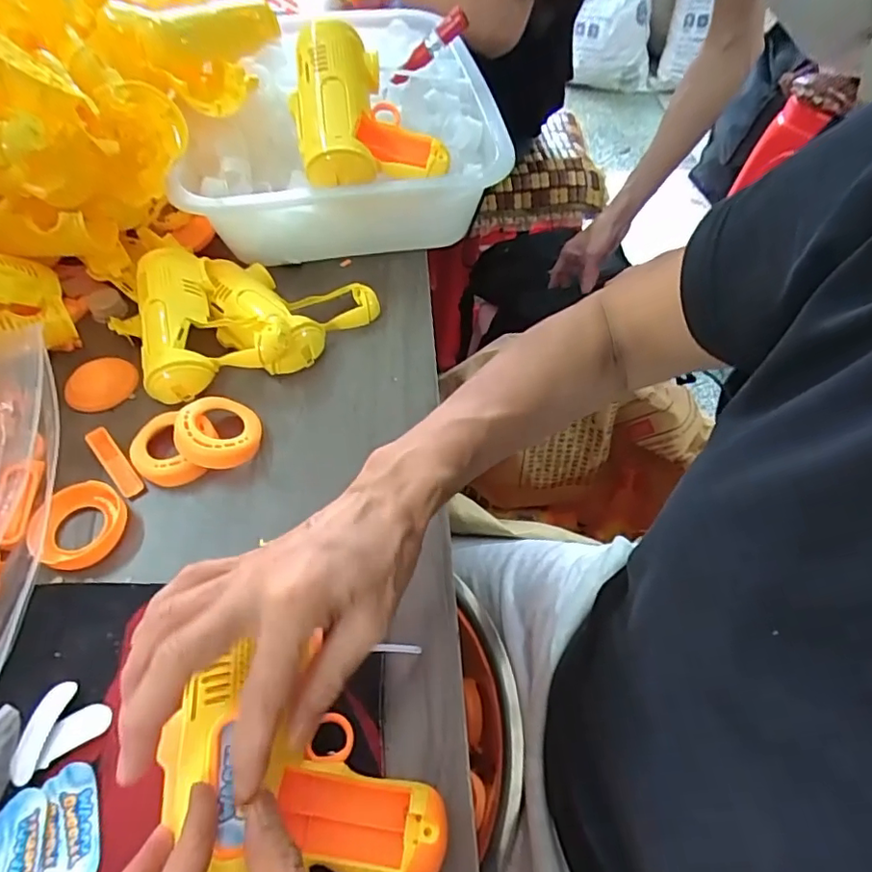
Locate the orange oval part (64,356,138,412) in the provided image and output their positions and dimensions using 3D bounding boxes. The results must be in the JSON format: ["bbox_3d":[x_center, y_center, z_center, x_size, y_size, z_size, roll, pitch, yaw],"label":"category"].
[{"bbox_3d":[-0.267,-0.044,0.456,0.046,0.011,0.055,-2,54,-2],"label":"orange oval part"}]

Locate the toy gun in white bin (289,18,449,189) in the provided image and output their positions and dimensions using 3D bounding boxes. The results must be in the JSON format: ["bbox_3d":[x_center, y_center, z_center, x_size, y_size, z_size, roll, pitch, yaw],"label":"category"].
[{"bbox_3d":[-0.064,-0.280,0.485,0.111,0.053,0.144,-13,89,-23],"label":"toy gun in white bin"}]

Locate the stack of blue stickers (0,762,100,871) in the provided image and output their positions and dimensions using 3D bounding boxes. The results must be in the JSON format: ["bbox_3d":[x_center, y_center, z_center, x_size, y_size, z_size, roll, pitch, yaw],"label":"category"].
[{"bbox_3d":[-0.194,0.199,0.278,0.054,0.004,0.054,-23,57,-16],"label":"stack of blue stickers"}]

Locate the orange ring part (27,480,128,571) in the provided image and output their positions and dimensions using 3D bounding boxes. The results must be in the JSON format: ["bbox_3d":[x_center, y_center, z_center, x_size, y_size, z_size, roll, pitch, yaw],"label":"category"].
[{"bbox_3d":[-0.238,0.060,0.381,0.053,0.014,0.059,19,56,13],"label":"orange ring part"}]

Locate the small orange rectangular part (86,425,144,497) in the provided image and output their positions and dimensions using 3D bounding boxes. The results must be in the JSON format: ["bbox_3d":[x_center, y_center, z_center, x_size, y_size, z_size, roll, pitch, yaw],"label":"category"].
[{"bbox_3d":[-0.234,0.018,0.415,0.016,0.010,0.063,-36,62,-24],"label":"small orange rectangular part"}]

